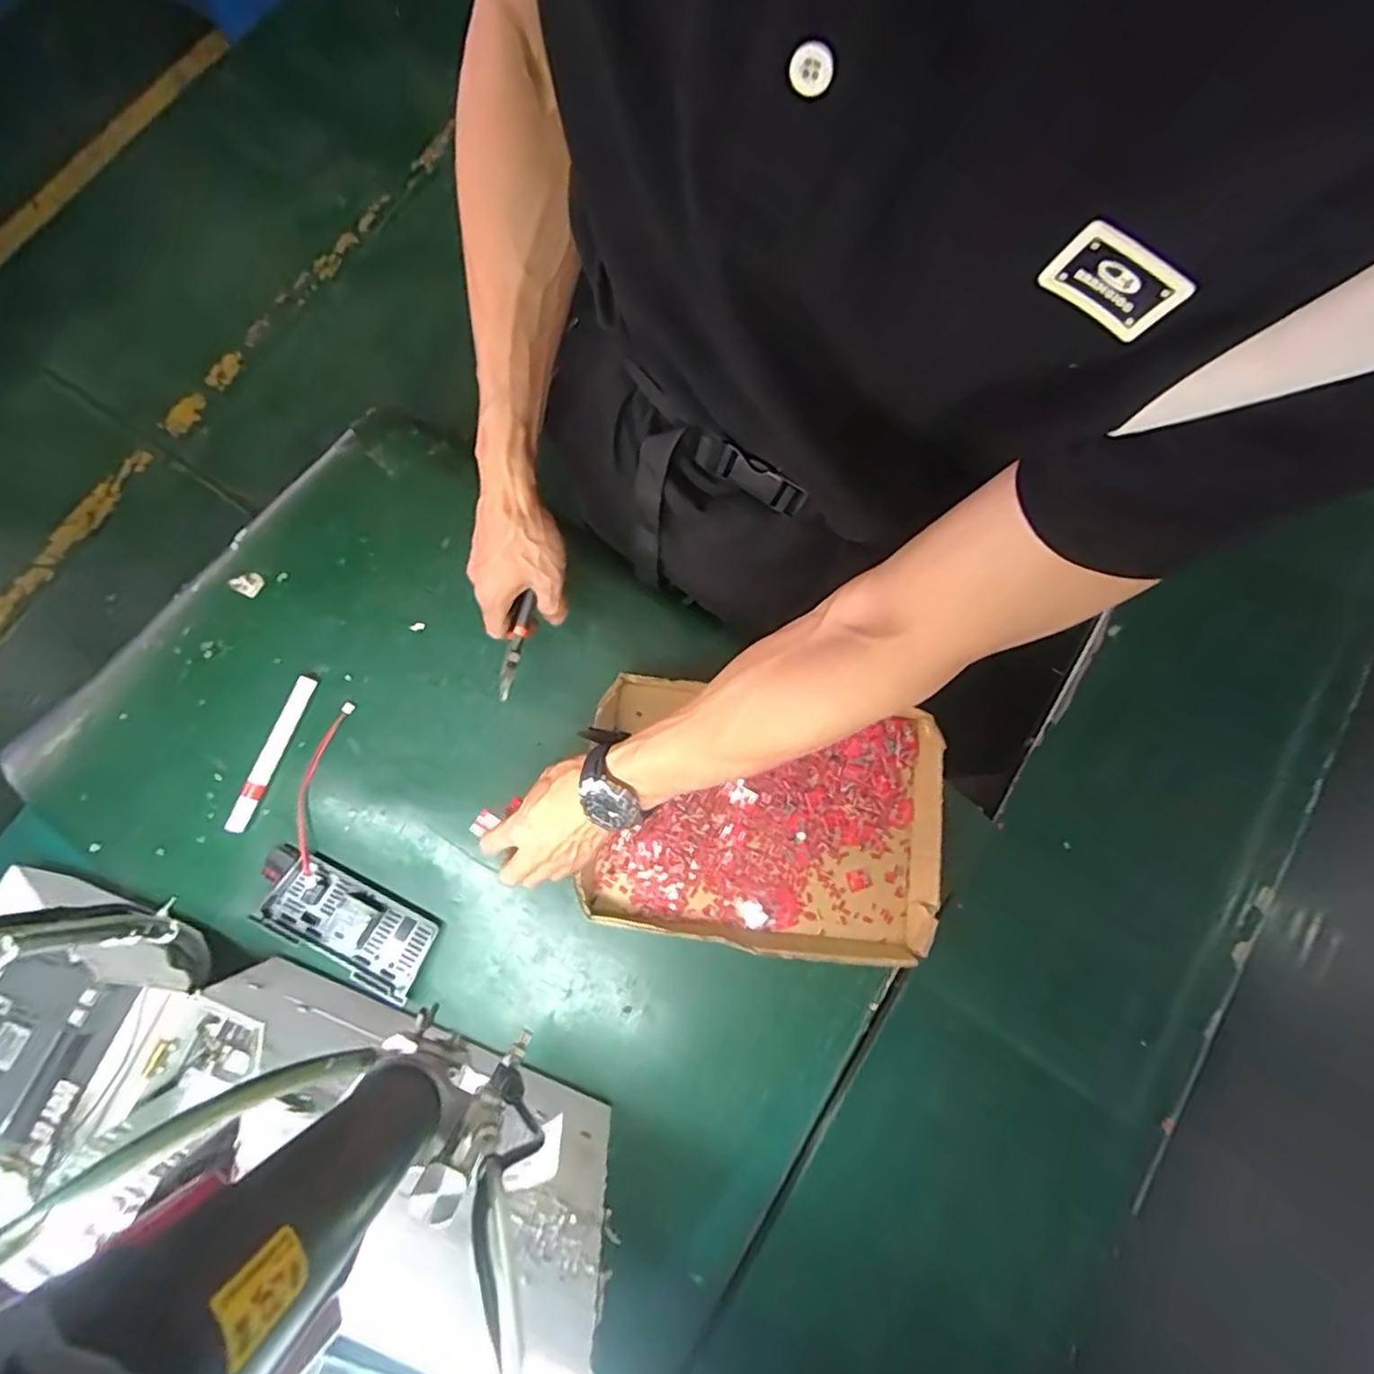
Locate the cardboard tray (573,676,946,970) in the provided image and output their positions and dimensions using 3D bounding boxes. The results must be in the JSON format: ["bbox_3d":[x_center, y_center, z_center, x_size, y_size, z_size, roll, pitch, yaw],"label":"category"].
[{"bbox_3d":[0.074,0.127,0.616,0.323,0.057,0.230,6,75,1],"label":"cardboard tray"}]

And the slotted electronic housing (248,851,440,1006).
[{"bbox_3d":[-0.297,0.210,0.579,0.143,0.030,0.068,29,79,0],"label":"slotted electronic housing"}]

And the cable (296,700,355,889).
[{"bbox_3d":[-0.336,0.095,0.596,0.032,0.009,0.166,6,80,-4],"label":"cable"}]

